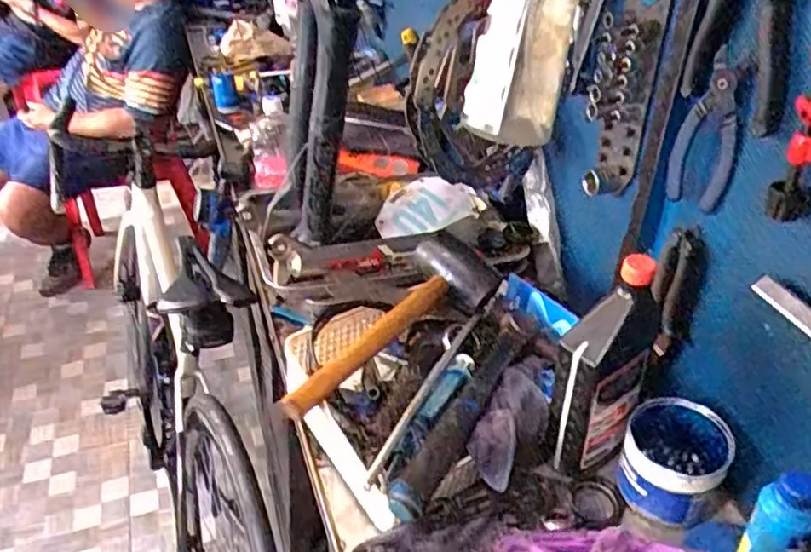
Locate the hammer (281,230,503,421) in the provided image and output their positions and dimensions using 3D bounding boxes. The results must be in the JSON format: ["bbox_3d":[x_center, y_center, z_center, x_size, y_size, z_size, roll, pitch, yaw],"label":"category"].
[{"bbox_3d":[-0.021,0.036,0.802,0.350,0.071,0.105,-27,44,-33],"label":"hammer"}]

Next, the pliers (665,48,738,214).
[{"bbox_3d":[0.297,-0.136,0.661,0.010,0.149,0.061,-24,42,-30],"label":"pliers"}]

